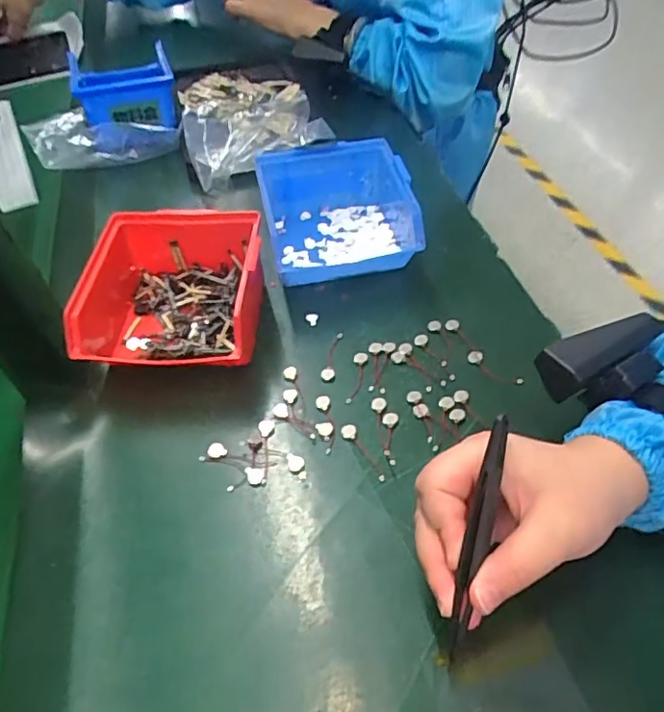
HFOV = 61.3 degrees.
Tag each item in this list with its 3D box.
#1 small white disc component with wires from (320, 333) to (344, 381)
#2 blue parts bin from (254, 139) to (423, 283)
[{"bbox_3d":[0.000,0.000,0.427,0.010,0.004,0.047,6,50,8],"label":"small white disc component with wires"},{"bbox_3d":[0.003,-0.121,0.492,0.126,0.068,0.132,-10,50,-5],"label":"blue parts bin"}]

